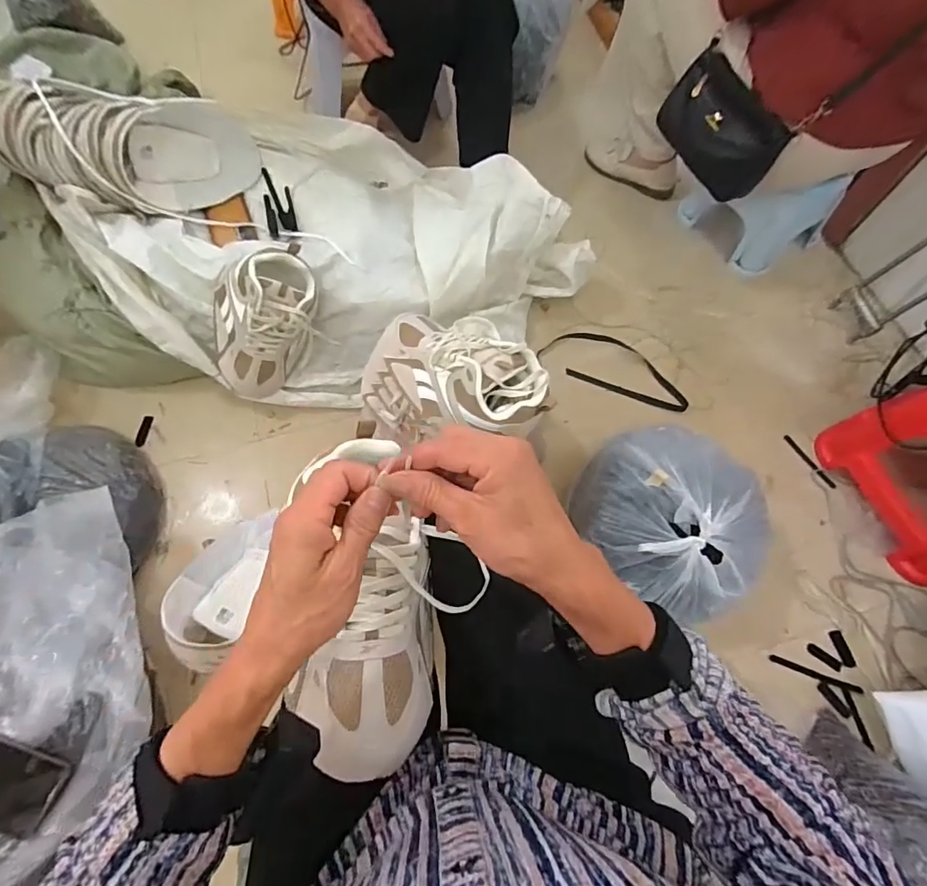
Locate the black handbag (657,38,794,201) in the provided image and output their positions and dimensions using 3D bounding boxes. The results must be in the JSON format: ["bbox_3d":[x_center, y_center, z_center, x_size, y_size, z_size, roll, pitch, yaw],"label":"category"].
[{"bbox_3d":[0.457,-0.565,0.891,0.087,0.130,0.235,-18,69,-10],"label":"black handbag"}]

